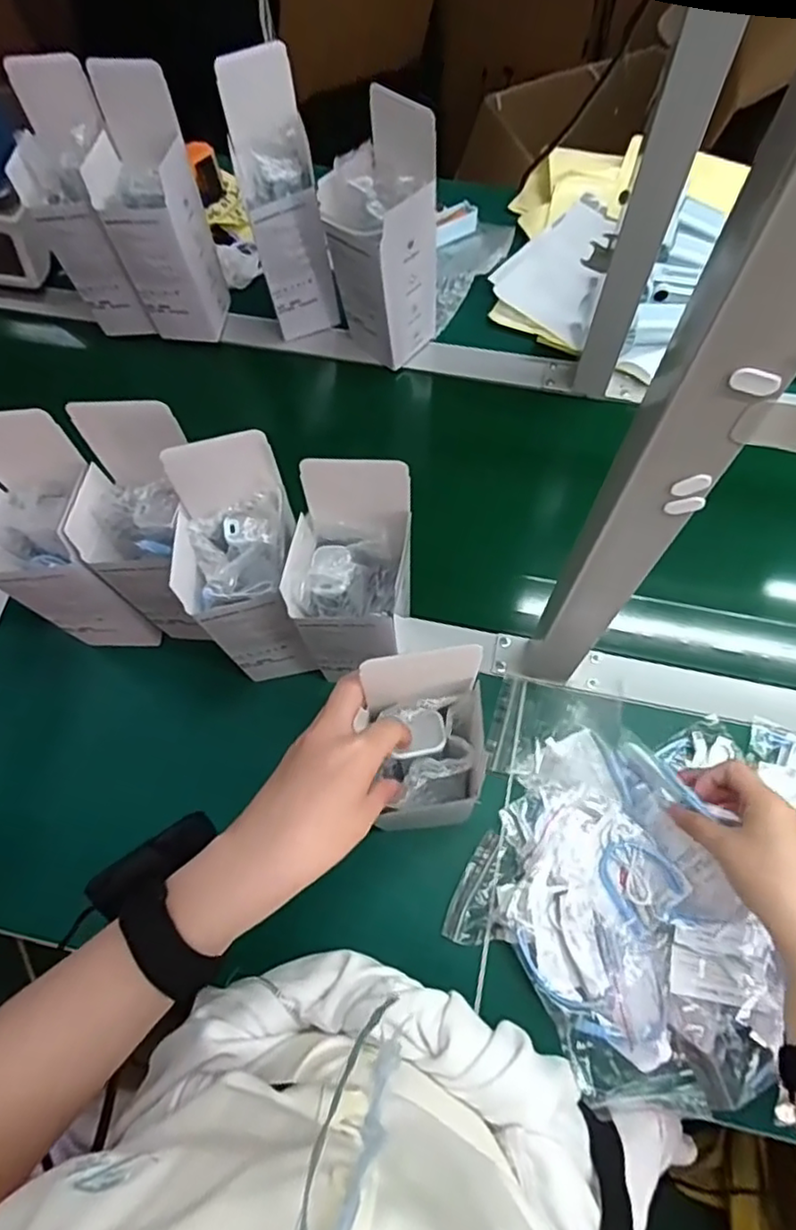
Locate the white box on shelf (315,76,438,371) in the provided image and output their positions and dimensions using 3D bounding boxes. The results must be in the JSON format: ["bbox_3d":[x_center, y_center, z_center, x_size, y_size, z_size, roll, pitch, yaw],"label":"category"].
[{"bbox_3d":[-0.019,-0.369,0.630,0.086,0.229,0.092,-39,72,-14],"label":"white box on shelf"}]

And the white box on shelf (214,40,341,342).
[{"bbox_3d":[-0.119,-0.416,0.652,0.075,0.232,0.082,-18,68,-6],"label":"white box on shelf"}]

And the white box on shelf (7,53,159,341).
[{"bbox_3d":[-0.324,-0.417,0.663,0.088,0.237,0.079,6,68,4],"label":"white box on shelf"}]

